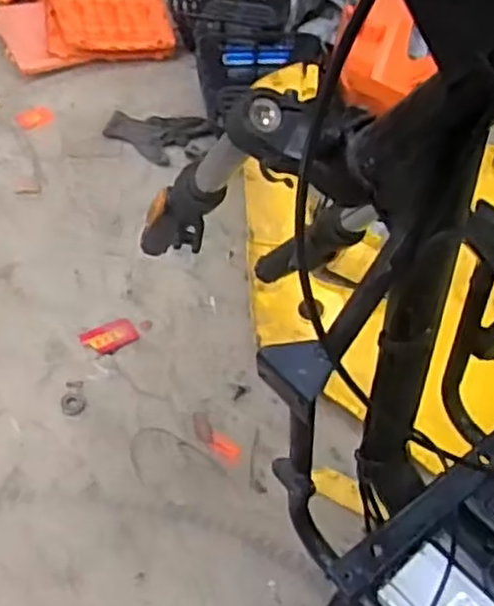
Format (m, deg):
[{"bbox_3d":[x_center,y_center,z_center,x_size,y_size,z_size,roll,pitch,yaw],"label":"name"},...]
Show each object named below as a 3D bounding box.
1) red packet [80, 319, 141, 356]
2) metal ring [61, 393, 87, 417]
[{"bbox_3d":[-0.210,0.051,1.130,0.081,0.013,0.048,-24,55,-22],"label":"red packet"},{"bbox_3d":[-0.248,0.144,1.049,0.034,0.010,0.034,2,50,-2],"label":"metal ring"}]

